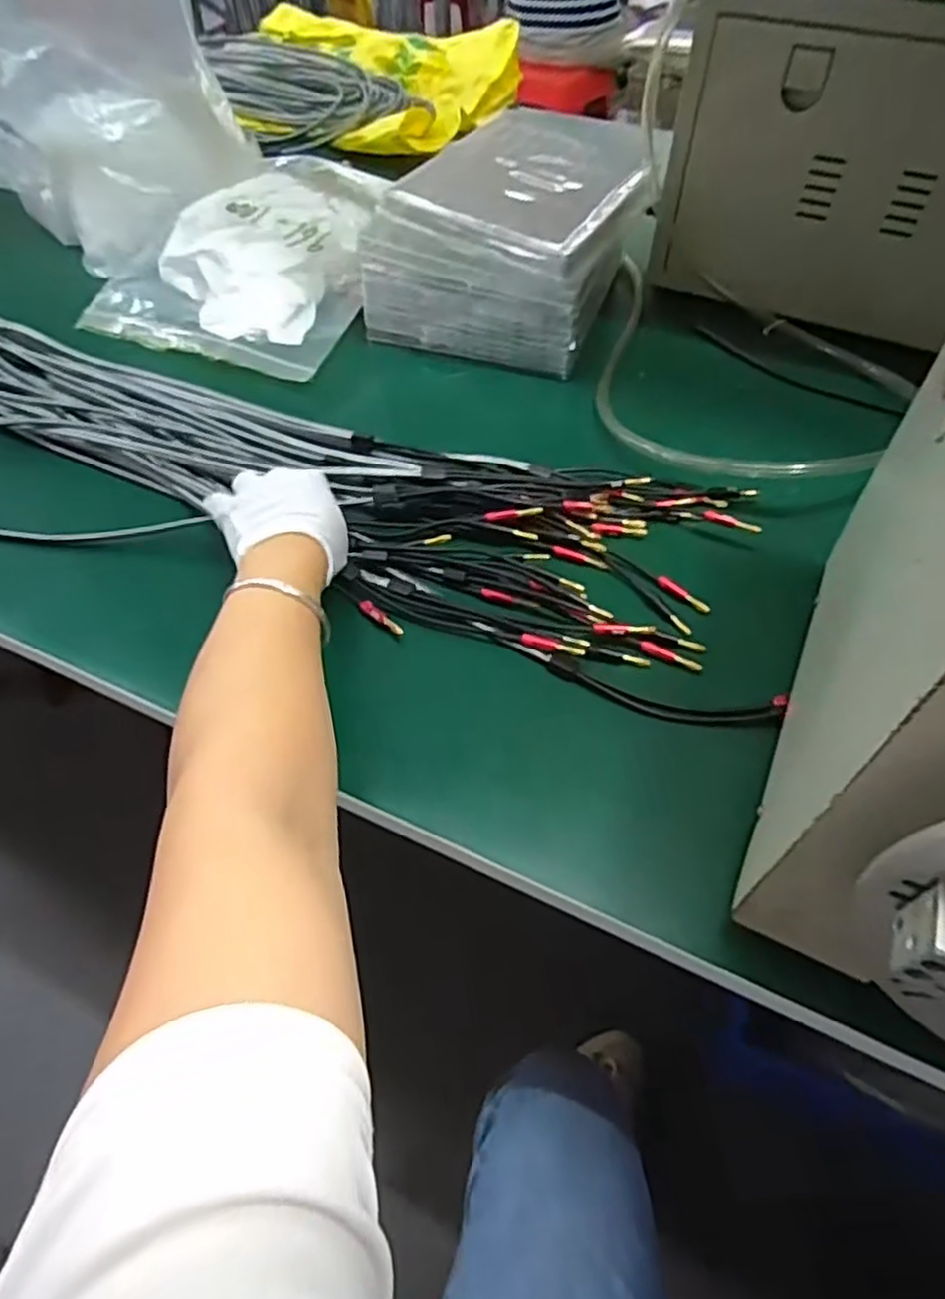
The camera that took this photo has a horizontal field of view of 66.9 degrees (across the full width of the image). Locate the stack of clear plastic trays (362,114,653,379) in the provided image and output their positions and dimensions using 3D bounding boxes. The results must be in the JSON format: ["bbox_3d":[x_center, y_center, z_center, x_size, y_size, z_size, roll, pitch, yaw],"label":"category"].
[{"bbox_3d":[0.053,-0.449,0.758,0.212,0.109,0.311,20,55,14],"label":"stack of clear plastic trays"}]

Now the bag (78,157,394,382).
[{"bbox_3d":[-0.234,-0.430,0.770,0.293,0.081,0.311,22,57,16],"label":"bag"}]

